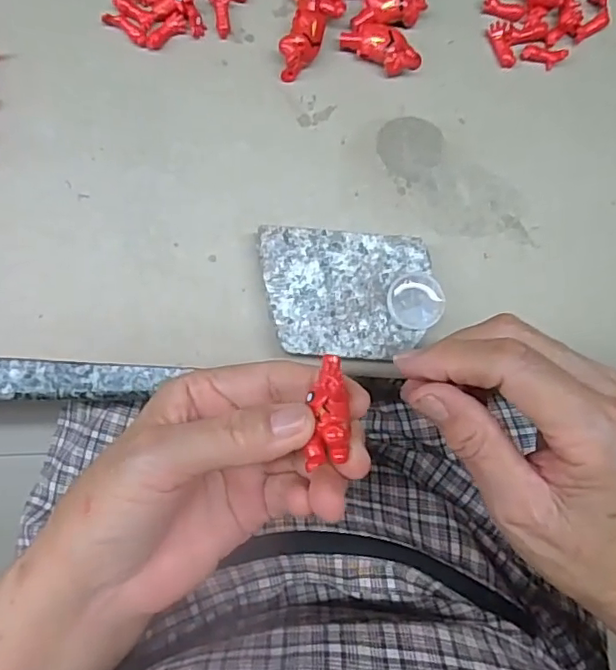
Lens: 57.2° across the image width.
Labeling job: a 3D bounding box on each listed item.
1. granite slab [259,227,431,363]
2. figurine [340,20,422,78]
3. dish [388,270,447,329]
[{"bbox_3d":[0.016,-0.019,0.278,0.078,0.019,0.059,4,85,-4],"label":"granite slab"},{"bbox_3d":[0.038,-0.148,0.290,0.041,0.014,0.018,27,84,-2],"label":"figurine"},{"bbox_3d":[0.051,-0.016,0.269,0.026,0.004,0.026,0,86,-3],"label":"dish"}]

